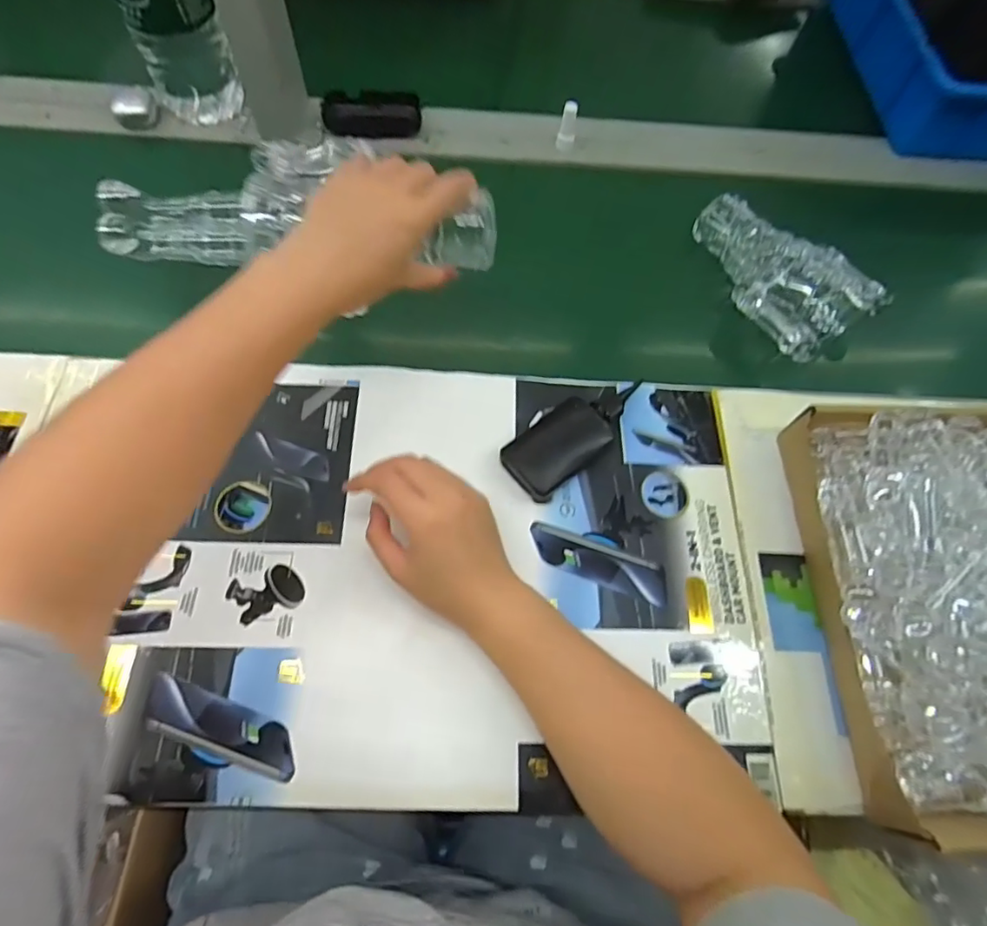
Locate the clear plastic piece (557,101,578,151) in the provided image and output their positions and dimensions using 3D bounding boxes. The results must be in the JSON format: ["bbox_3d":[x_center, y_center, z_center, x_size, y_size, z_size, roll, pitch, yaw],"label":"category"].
[{"bbox_3d":[0.085,-0.386,0.627,0.020,0.047,0.016,10,61,3],"label":"clear plastic piece"}]

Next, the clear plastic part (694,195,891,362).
[{"bbox_3d":[0.277,-0.191,0.549,0.119,0.060,0.183,-33,72,-17],"label":"clear plastic part"}]

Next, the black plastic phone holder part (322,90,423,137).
[{"bbox_3d":[-0.144,-0.421,0.654,0.111,0.032,0.040,-4,66,-6],"label":"black plastic phone holder part"}]

